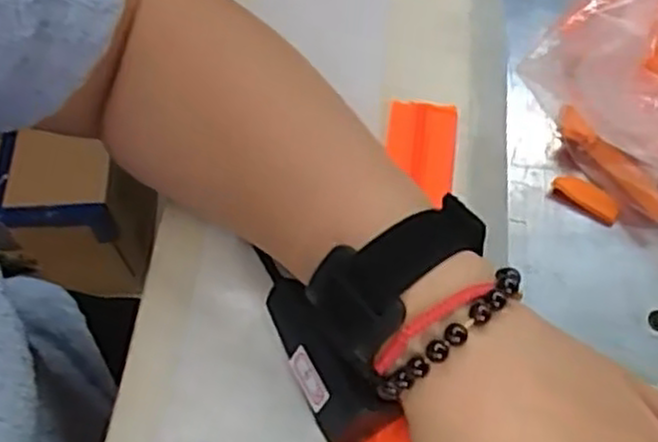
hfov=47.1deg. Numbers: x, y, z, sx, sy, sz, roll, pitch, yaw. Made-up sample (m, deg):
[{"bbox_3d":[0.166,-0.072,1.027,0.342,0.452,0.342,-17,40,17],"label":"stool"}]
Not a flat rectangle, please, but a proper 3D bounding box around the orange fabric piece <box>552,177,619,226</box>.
[{"bbox_3d":[0.124,-0.010,0.364,0.032,0.012,0.009,35,69,19],"label":"orange fabric piece"}]

